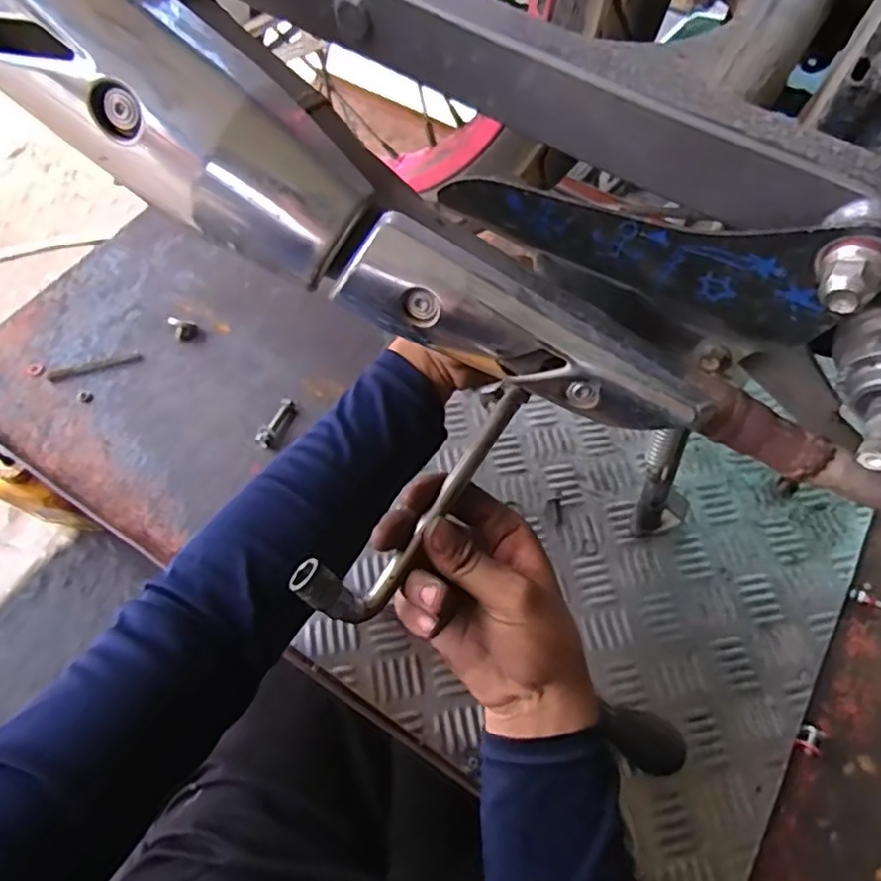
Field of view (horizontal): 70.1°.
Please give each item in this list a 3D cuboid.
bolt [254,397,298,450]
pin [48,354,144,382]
[{"bbox_3d":[-0.148,-0.016,0.567,0.014,0.016,0.051,24,64,11],"label":"bolt"},{"bbox_3d":[-0.326,-0.069,0.595,0.084,0.005,0.010,-15,63,-9],"label":"pin"}]

